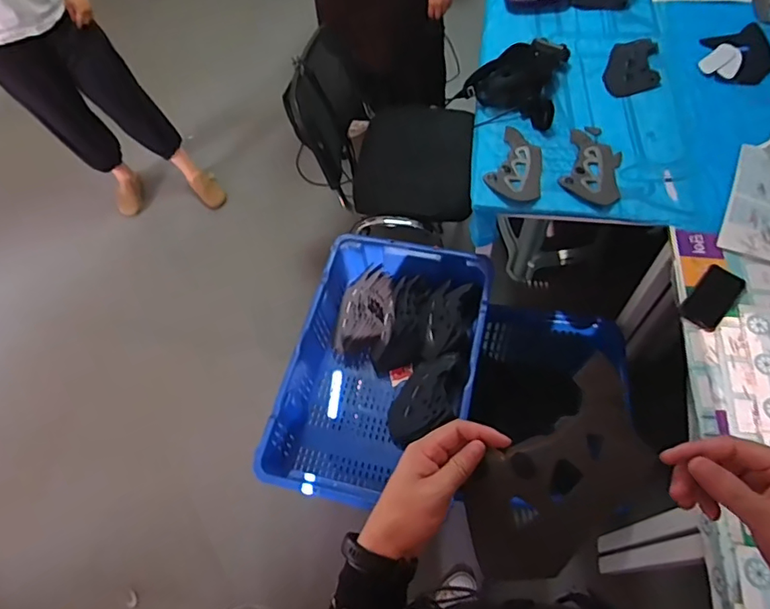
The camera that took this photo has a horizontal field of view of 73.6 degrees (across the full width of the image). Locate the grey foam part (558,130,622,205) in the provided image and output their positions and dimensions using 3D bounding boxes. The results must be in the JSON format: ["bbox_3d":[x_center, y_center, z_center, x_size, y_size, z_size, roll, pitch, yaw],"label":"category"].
[{"bbox_3d":[0.484,-0.319,1.196,0.129,0.014,0.206,17,63,13],"label":"grey foam part"}]

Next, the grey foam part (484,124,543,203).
[{"bbox_3d":[0.306,-0.327,1.207,0.124,0.018,0.211,8,61,9],"label":"grey foam part"}]

